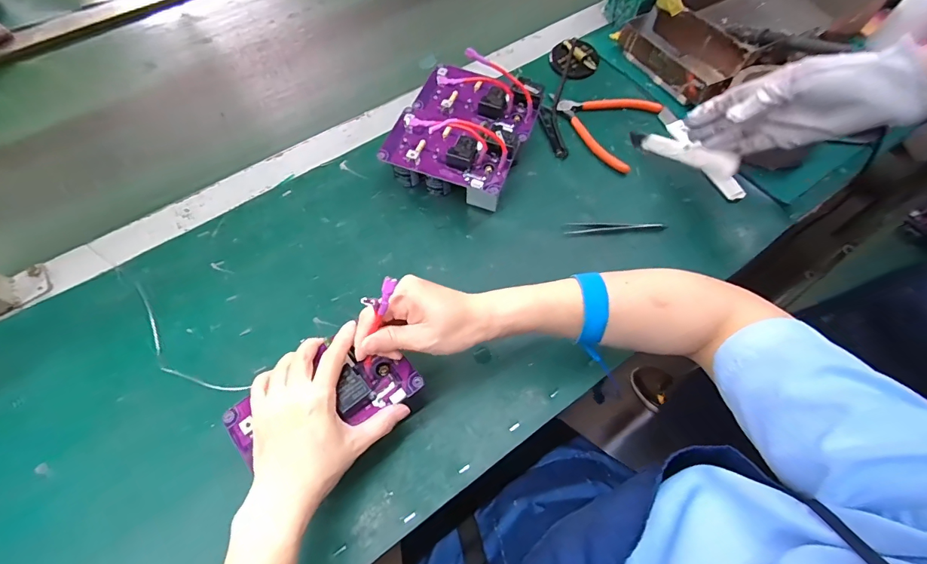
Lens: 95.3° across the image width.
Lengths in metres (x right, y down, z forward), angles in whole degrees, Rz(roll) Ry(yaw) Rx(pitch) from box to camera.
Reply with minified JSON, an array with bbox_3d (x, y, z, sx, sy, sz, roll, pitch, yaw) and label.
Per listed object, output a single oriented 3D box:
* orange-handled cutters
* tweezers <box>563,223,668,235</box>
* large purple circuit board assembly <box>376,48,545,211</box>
[{"bbox_3d":[0.180,-0.209,0.550,0.119,0.011,0.123,26,66,12],"label":"orange-handled cutters"},{"bbox_3d":[0.177,-0.064,0.482,0.118,0.005,0.013,-2,63,-2],"label":"tweezers"},{"bbox_3d":[-0.002,-0.167,0.484,0.138,0.091,0.173,22,65,10],"label":"large purple circuit board assembly"}]

